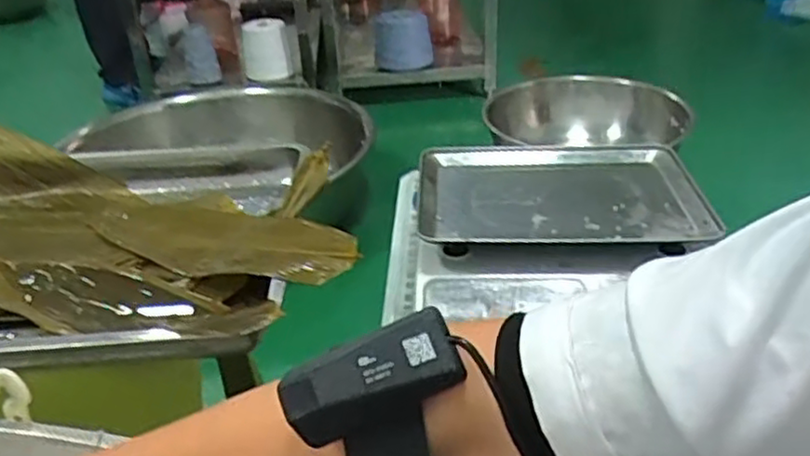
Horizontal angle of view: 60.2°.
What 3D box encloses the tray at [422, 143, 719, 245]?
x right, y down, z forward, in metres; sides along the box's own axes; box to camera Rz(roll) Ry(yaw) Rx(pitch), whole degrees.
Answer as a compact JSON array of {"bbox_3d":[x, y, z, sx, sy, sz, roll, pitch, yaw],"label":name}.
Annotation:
[{"bbox_3d":[0.182,-0.038,0.851,0.326,0.034,0.236,-1,32,5],"label":"tray"}]

